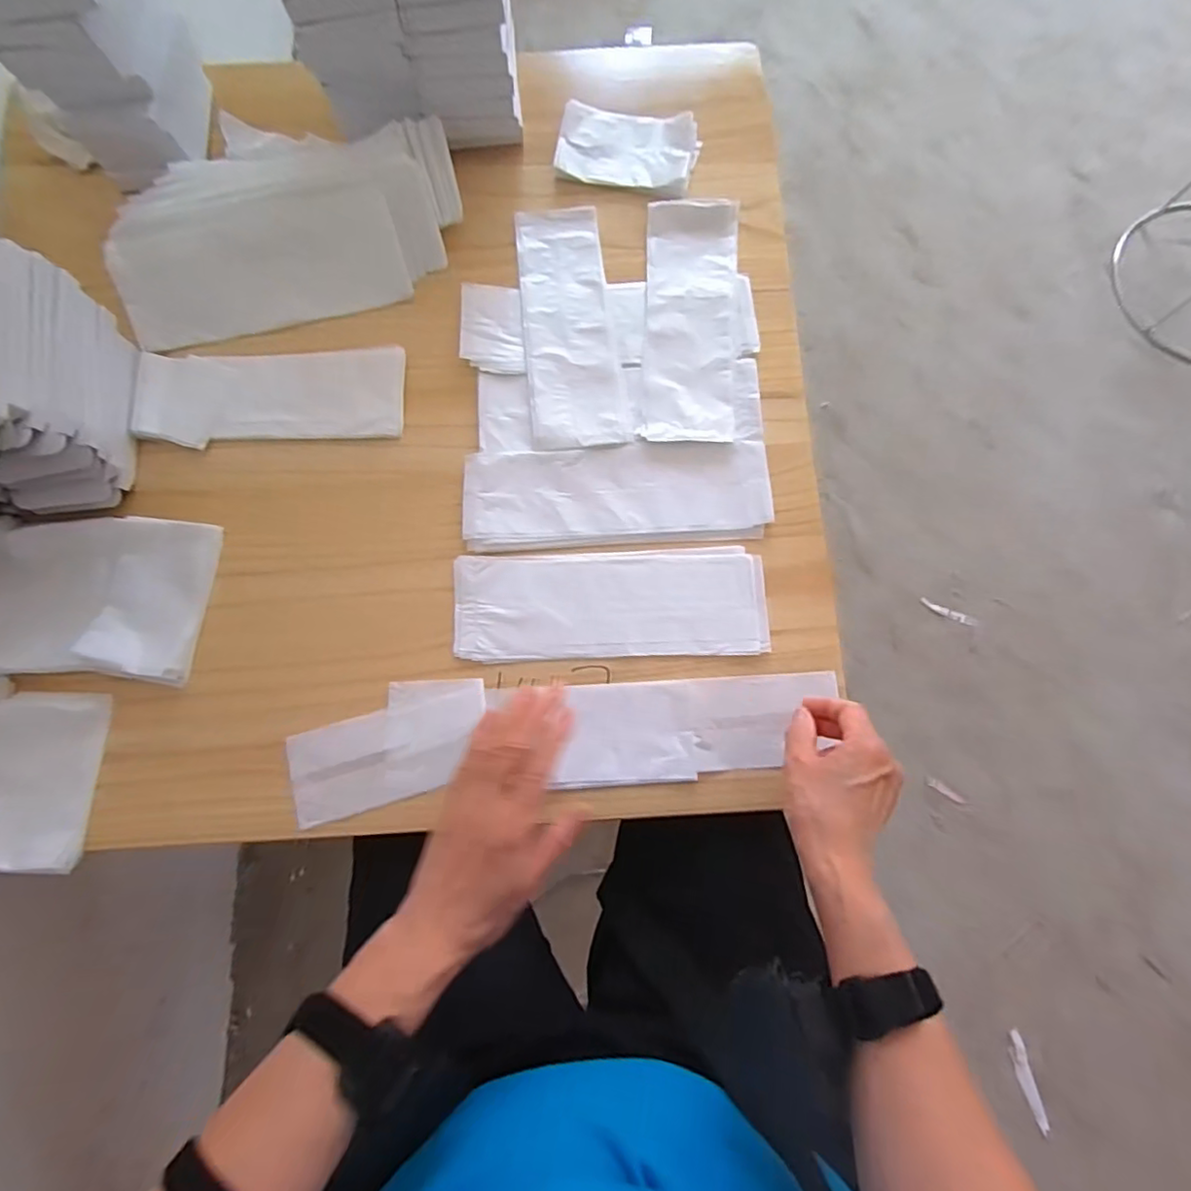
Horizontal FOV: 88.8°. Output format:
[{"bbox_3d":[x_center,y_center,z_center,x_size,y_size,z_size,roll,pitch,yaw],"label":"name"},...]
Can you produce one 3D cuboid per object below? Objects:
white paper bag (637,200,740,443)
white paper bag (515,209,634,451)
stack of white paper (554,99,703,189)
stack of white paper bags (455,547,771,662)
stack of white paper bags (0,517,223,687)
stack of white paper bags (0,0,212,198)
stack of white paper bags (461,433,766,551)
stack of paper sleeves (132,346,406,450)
[{"bbox_3d":[0.088,-0.254,0.560,0.082,0.010,0.238,3,80,1],"label":"white paper bag"},{"bbox_3d":[-0.026,-0.249,0.562,0.084,0.004,0.244,-7,78,-4],"label":"white paper bag"},{"bbox_3d":[0.032,-0.440,0.598,0.135,0.018,0.079,8,80,2],"label":"stack of white paper"},{"bbox_3d":[0.012,0.006,0.505,0.253,0.004,0.090,-1,80,1],"label":"stack of white paper bags"},{"bbox_3d":[-0.434,0.002,0.490,0.218,0.031,0.128,1,80,1],"label":"stack of white paper bags"},{"bbox_3d":[-0.432,-0.472,0.511,0.106,0.180,0.128,-6,80,0],"label":"stack of white paper bags"},{"bbox_3d":[0.019,-0.087,0.531,0.259,0.012,0.088,-3,80,0],"label":"stack of white paper bags"},{"bbox_3d":[-0.291,-0.179,0.546,0.229,0.011,0.083,-3,80,0],"label":"stack of paper sleeves"}]

